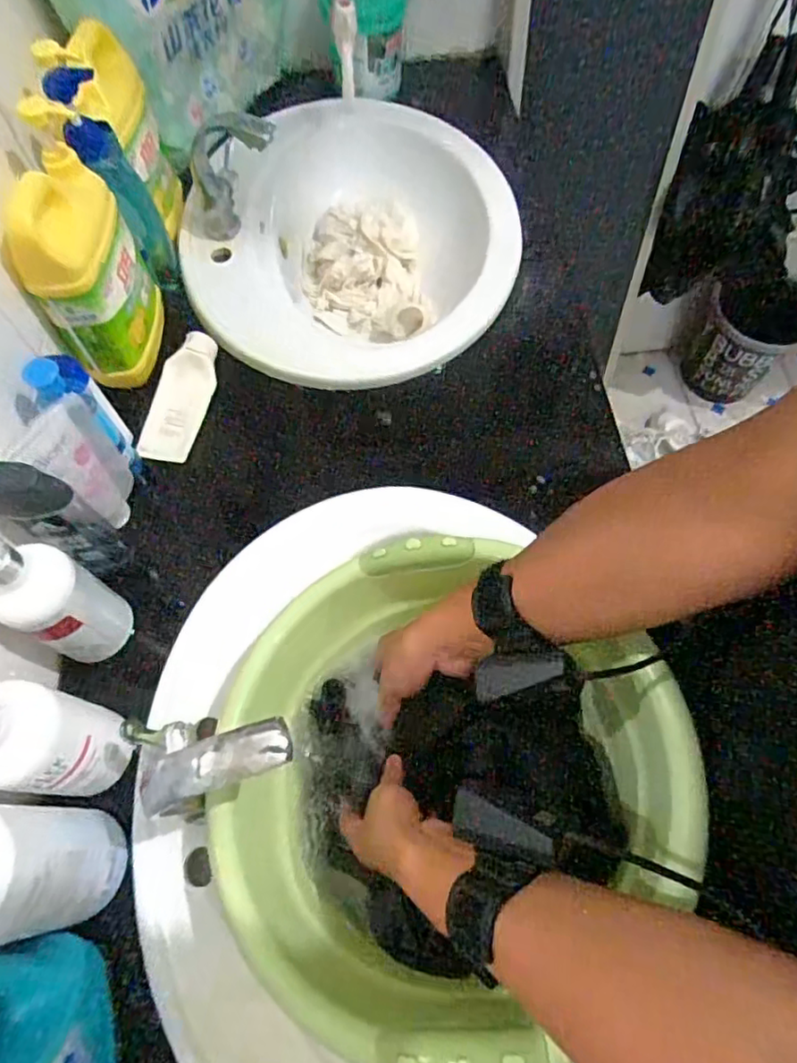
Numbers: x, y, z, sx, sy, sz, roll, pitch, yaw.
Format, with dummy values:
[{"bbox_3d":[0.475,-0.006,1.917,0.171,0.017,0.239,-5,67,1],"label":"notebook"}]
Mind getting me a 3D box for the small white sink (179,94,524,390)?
[{"bbox_3d":[-0.056,-0.390,0.876,0.435,0.159,0.537,-3,63,2],"label":"small white sink"}]

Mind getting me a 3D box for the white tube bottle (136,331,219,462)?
[{"bbox_3d":[-0.250,-0.154,0.692,0.055,0.027,0.153,17,83,8],"label":"white tube bottle"}]

